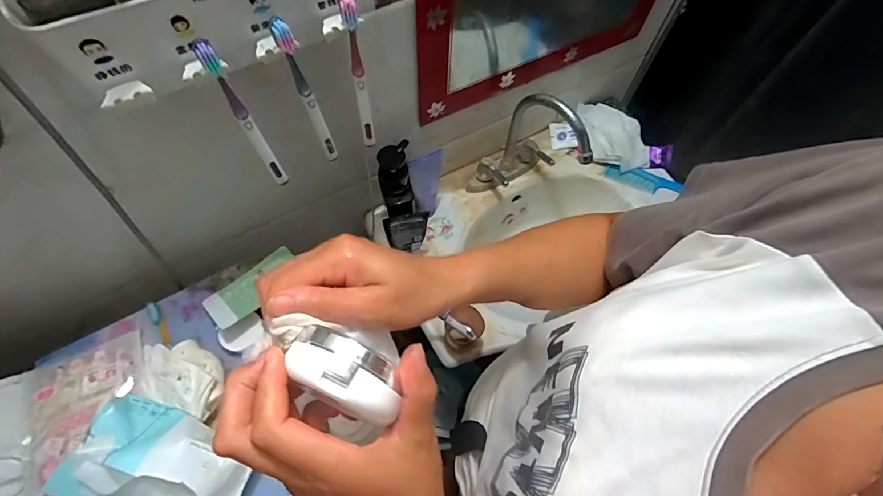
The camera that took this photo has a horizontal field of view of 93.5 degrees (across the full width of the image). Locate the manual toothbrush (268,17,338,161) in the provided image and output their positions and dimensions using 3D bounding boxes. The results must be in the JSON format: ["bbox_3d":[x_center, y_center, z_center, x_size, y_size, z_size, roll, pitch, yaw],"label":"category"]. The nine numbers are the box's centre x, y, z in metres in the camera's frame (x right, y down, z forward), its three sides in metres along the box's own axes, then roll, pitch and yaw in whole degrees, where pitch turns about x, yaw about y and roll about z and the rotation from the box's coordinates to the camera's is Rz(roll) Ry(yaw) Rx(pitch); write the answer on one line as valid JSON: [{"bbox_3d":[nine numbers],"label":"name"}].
[{"bbox_3d":[-0.134,-0.150,0.424,0.020,0.173,0.017,33,68,14],"label":"manual toothbrush"}]

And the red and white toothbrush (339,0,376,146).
[{"bbox_3d":[-0.084,-0.177,0.436,0.018,0.174,0.023,-3,65,-3],"label":"red and white toothbrush"}]

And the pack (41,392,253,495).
[{"bbox_3d":[-0.310,0.245,0.450,0.176,0.075,0.114,23,66,10],"label":"pack"}]

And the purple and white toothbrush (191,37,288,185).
[{"bbox_3d":[-0.193,-0.126,0.409,0.015,0.170,0.034,-34,70,-16],"label":"purple and white toothbrush"}]

